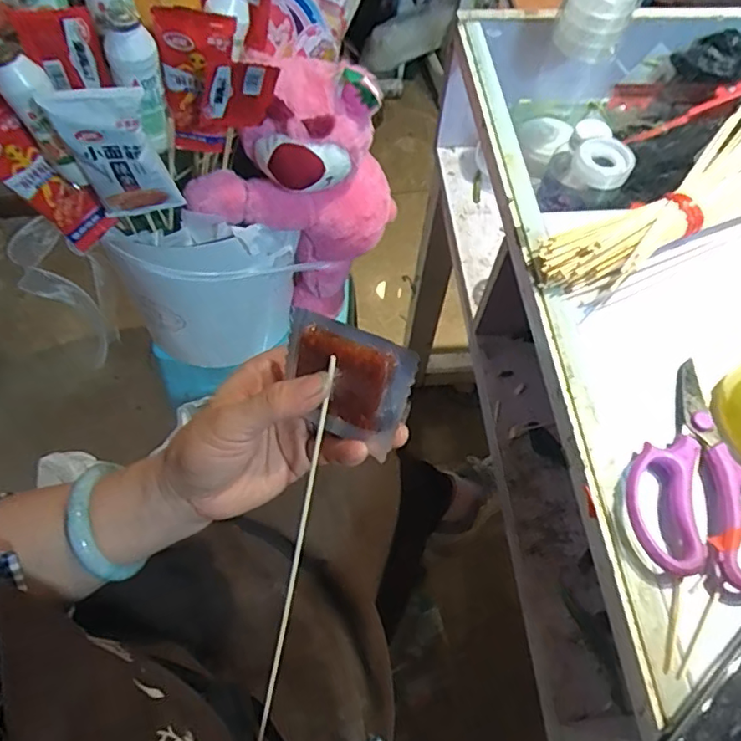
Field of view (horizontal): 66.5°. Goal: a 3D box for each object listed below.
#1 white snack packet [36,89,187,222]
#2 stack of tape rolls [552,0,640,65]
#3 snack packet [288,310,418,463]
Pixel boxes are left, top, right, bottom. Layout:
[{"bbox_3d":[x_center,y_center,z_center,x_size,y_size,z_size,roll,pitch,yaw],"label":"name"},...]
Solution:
[{"bbox_3d":[-0.217,-0.178,0.484,0.078,0.134,0.027,-9,62,-7],"label":"white snack packet"},{"bbox_3d":[0.232,-0.370,0.581,0.068,0.079,0.057,23,63,9],"label":"stack of tape rolls"},{"bbox_3d":[-0.015,0.003,0.278,0.068,0.011,0.052,27,107,14],"label":"snack packet"}]

